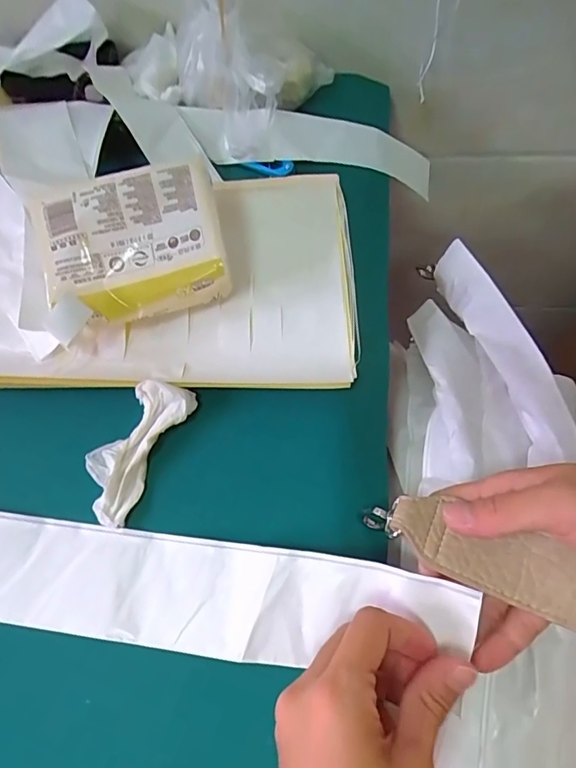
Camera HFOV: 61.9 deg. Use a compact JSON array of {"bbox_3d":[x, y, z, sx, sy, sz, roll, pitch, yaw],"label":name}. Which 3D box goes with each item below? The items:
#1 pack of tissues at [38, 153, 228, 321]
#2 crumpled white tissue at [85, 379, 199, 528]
[{"bbox_3d":[-0.105,-0.093,0.339,0.120,0.064,0.088,-11,65,-1],"label":"pack of tissues"},{"bbox_3d":[-0.100,0.039,0.309,0.041,0.018,0.094,24,69,14],"label":"crumpled white tissue"}]

